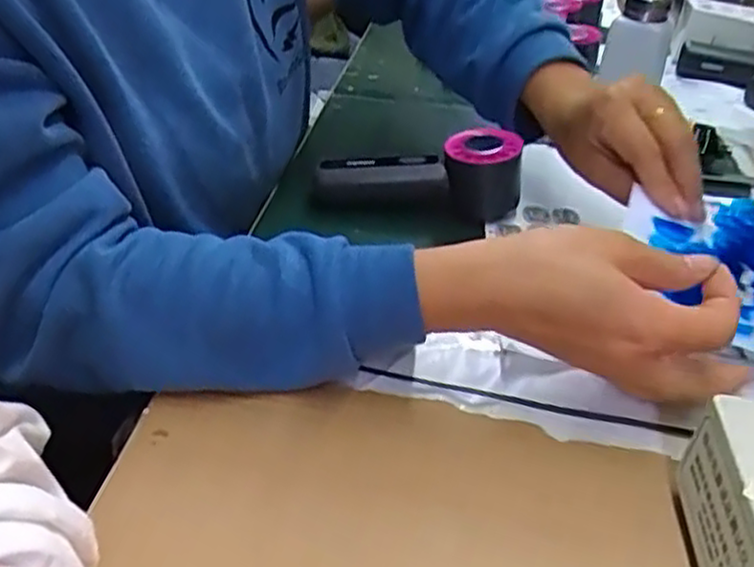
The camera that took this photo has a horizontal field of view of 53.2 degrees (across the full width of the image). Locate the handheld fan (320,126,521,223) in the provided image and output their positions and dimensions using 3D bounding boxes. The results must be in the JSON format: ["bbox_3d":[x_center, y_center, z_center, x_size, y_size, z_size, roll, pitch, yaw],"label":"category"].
[{"bbox_3d":[0.032,-0.088,0.571,0.149,0.051,0.047,8,36,6],"label":"handheld fan"}]

